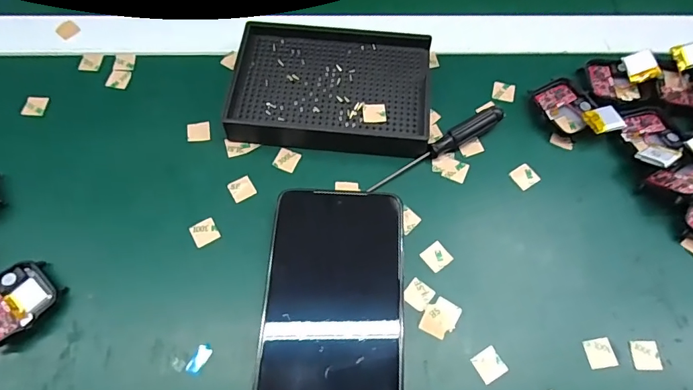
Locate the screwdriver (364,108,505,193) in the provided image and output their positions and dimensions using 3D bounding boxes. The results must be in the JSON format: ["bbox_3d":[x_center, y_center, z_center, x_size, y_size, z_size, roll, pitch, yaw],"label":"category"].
[{"bbox_3d":[0.061,-0.032,0.298,0.104,0.016,0.010,-28,66,-14],"label":"screwdriver"}]

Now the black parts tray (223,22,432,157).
[{"bbox_3d":[-0.009,-0.078,0.318,0.135,0.023,0.099,7,63,3],"label":"black parts tray"}]

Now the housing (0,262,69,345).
[{"bbox_3d":[-0.190,0.062,0.254,0.038,0.014,0.045,34,68,16],"label":"housing"}]

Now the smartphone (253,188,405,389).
[{"bbox_3d":[-0.008,0.072,0.247,0.078,0.015,0.158,3,63,1],"label":"smartphone"}]

